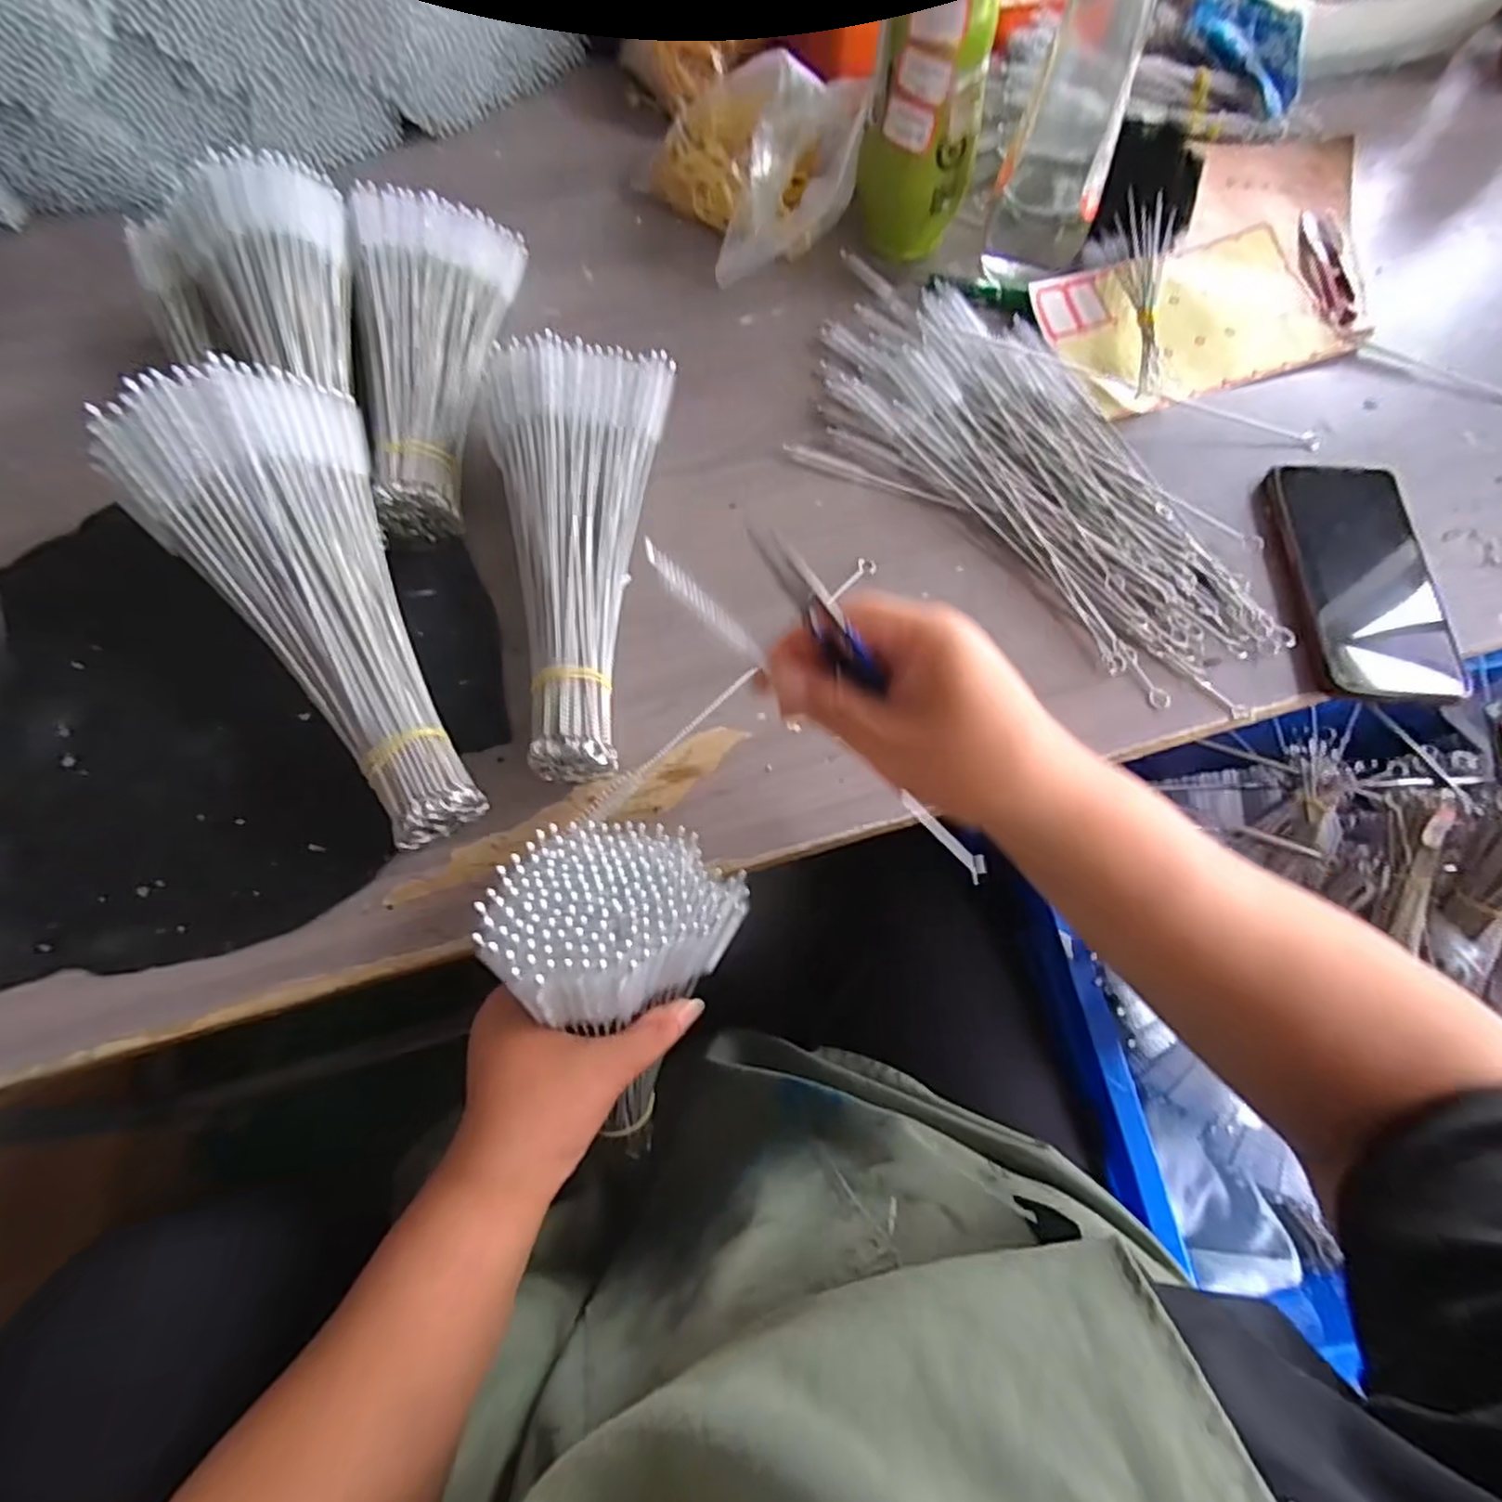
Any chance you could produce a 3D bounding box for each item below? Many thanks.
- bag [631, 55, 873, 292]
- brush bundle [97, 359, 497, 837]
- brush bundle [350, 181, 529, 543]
[{"bbox_3d":[-0.004,-0.436,0.518,0.107,0.086,0.153,-30,72,-11],"label":"bag"},{"bbox_3d":[-0.218,-0.072,0.365,0.112,0.061,0.260,-29,85,-10],"label":"brush bundle"},{"bbox_3d":[-0.213,-0.258,0.460,0.096,0.047,0.260,0,69,0],"label":"brush bundle"}]

